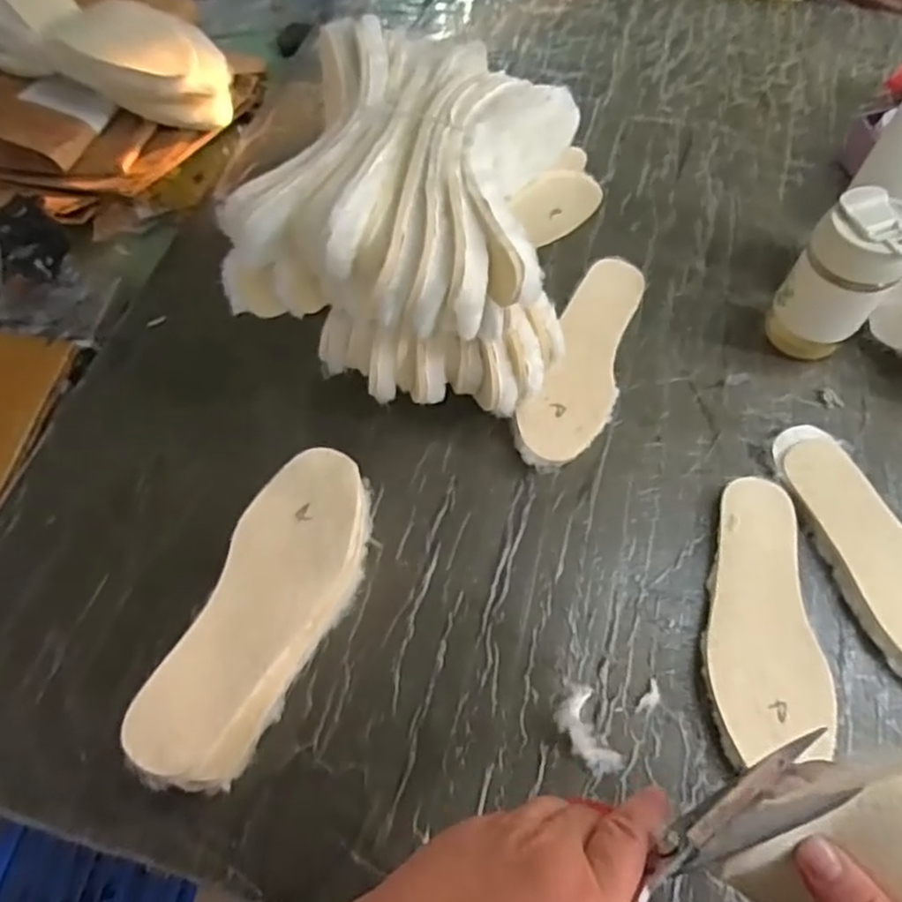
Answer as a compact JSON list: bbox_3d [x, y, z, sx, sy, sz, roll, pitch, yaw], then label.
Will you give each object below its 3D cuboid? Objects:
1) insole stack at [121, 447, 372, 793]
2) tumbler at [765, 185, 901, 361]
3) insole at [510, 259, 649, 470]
[{"bbox_3d":[-0.138,0.125,0.516,0.092,0.088,0.260,19,64,11],"label":"insole stack"},{"bbox_3d":[0.368,-0.161,0.630,0.080,0.155,0.072,38,69,19],"label":"tumbler"},{"bbox_3d":[0.138,-0.091,0.667,0.081,0.013,0.263,23,65,11],"label":"insole"}]

